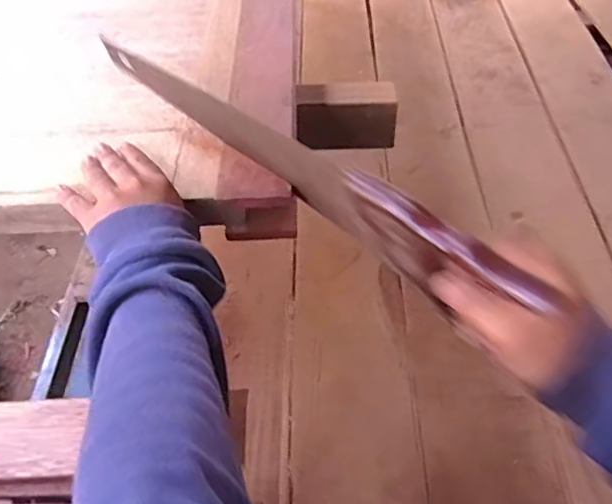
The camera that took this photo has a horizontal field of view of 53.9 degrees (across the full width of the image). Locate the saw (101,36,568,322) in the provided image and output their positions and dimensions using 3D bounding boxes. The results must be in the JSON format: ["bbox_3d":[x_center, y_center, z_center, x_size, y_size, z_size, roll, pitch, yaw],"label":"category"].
[{"bbox_3d":[-0.015,-0.068,0.484,0.443,0.083,0.022,35,59,28],"label":"saw"}]

